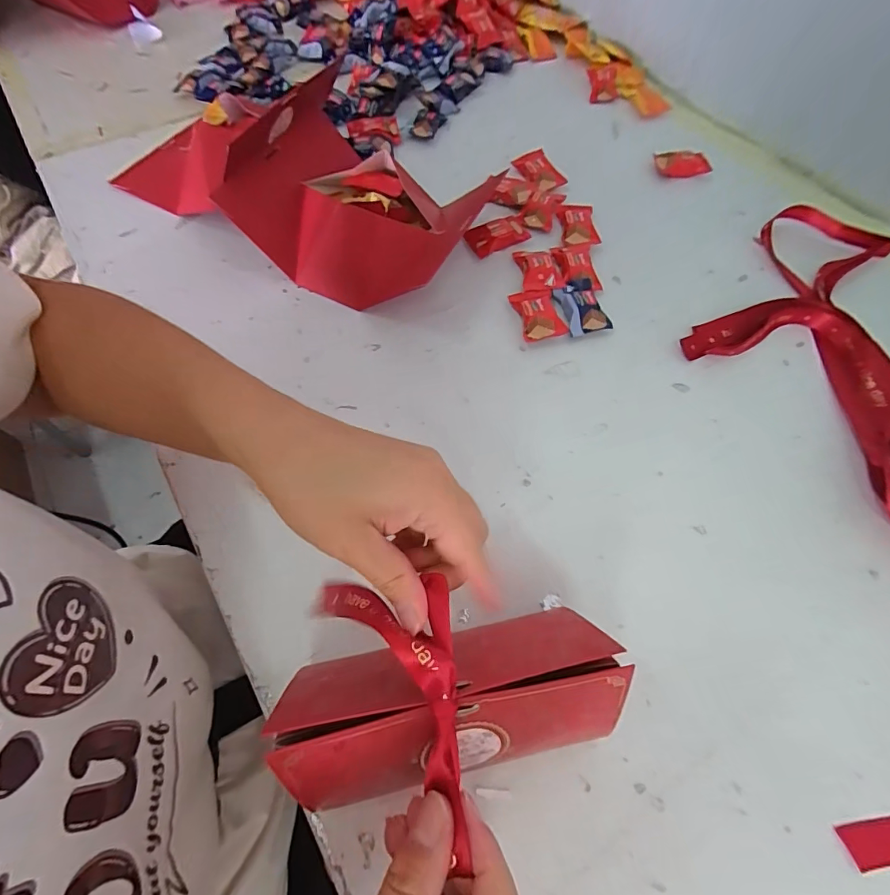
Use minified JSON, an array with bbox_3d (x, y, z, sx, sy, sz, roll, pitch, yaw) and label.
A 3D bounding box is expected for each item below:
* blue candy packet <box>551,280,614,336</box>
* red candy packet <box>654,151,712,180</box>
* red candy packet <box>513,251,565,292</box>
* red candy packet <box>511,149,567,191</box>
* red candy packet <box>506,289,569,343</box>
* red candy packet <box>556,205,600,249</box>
[{"bbox_3d":[0.119,-0.123,0.390,0.037,0.016,0.053,-15,65,-7],"label":"blue candy packet"},{"bbox_3d":[0.258,-0.308,0.485,0.057,0.017,0.028,6,64,3],"label":"red candy packet"},{"bbox_3d":[0.085,-0.165,0.408,0.034,0.014,0.056,-6,64,-3],"label":"red candy packet"},{"bbox_3d":[0.097,-0.291,0.471,0.034,0.017,0.058,-28,67,-13],"label":"red candy packet"},{"bbox_3d":[0.080,-0.116,0.384,0.036,0.018,0.053,-12,65,-6],"label":"red candy packet"},{"bbox_3d":[0.130,-0.214,0.437,0.035,0.016,0.055,-2,64,-1],"label":"red candy packet"}]

